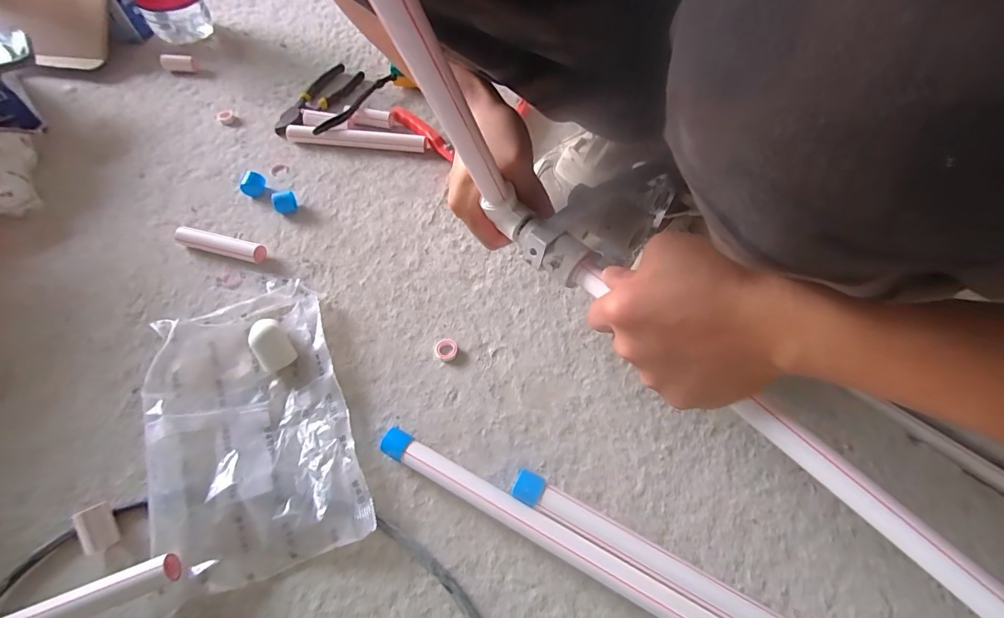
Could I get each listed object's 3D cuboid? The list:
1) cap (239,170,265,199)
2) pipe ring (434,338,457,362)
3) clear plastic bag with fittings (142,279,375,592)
[{"bbox_3d":[-0.293,-0.146,0.520,0.022,0.019,0.024,8,59,3],"label":"cap"},{"bbox_3d":[-0.054,0.039,0.425,0.022,0.004,0.023,1,59,-1],"label":"pipe ring"},{"bbox_3d":[-0.217,0.089,0.377,0.153,0.031,0.255,-20,61,-13],"label":"clear plastic bag with fittings"}]

